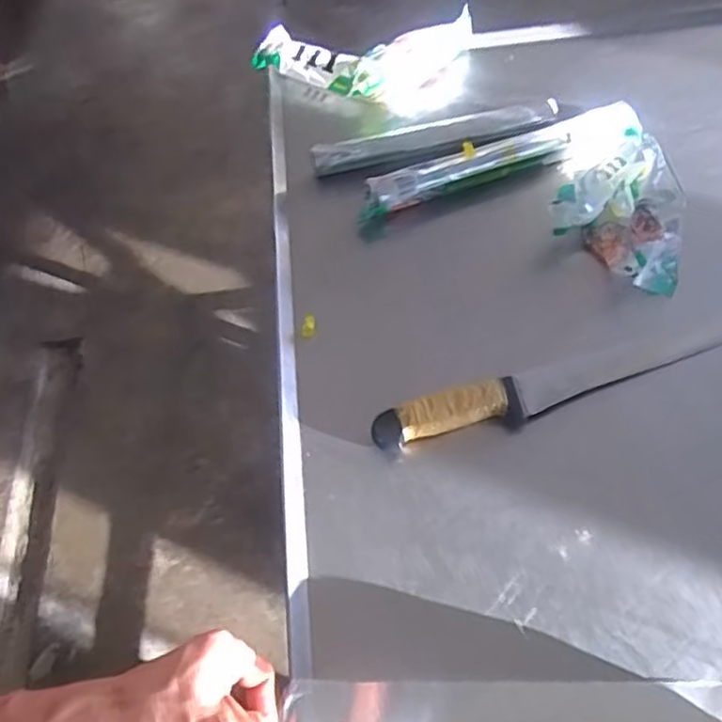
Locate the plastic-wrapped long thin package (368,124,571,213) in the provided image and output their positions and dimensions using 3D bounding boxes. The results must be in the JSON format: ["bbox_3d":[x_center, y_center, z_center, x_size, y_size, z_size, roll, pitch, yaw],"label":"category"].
[{"bbox_3d":[0.130,-0.230,0.786,0.260,0.042,0.034,-19,58,-9],"label":"plastic-wrapped long thin package"}]

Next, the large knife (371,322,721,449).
[{"bbox_3d":[0.203,0.010,0.626,0.397,0.028,0.045,-18,58,-8],"label":"large knife"}]

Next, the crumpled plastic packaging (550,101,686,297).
[{"bbox_3d":[0.287,-0.195,0.744,0.135,0.049,0.248,9,58,9],"label":"crumpled plastic packaging"}]

